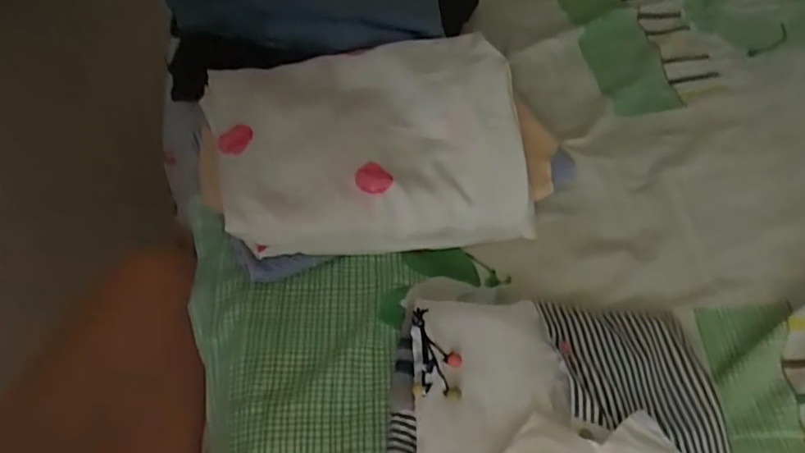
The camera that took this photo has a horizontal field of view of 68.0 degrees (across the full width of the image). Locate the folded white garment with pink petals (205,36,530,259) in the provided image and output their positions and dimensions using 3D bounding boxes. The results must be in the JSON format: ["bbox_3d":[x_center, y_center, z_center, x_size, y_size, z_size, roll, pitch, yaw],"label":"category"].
[{"bbox_3d":[-0.031,-0.076,0.518,0.257,0.069,0.207,-12,63,-12],"label":"folded white garment with pink petals"}]

